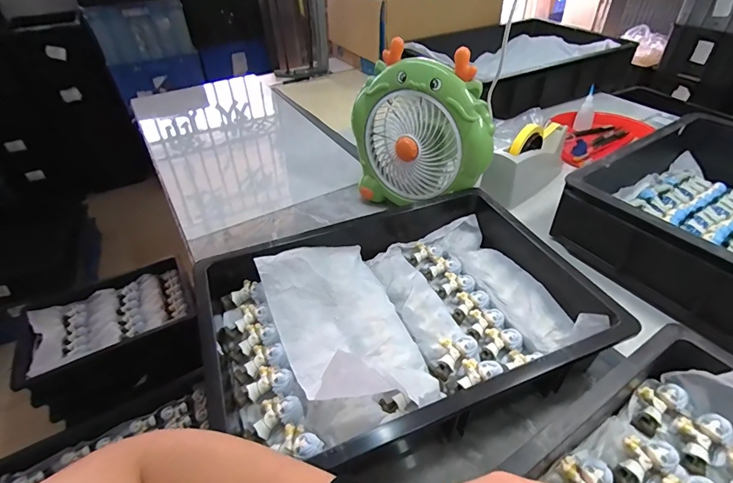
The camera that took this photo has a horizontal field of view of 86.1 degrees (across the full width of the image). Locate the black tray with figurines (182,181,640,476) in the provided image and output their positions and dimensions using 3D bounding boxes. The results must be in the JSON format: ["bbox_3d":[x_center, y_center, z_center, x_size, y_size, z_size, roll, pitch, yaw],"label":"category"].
[{"bbox_3d":[0.041,0.072,0.508,0.455,0.099,0.343,-16,42,-16],"label":"black tray with figurines"}]

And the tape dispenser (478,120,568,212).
[{"bbox_3d":[0.320,-0.160,0.772,0.226,0.119,0.064,-32,48,-30],"label":"tape dispenser"}]

